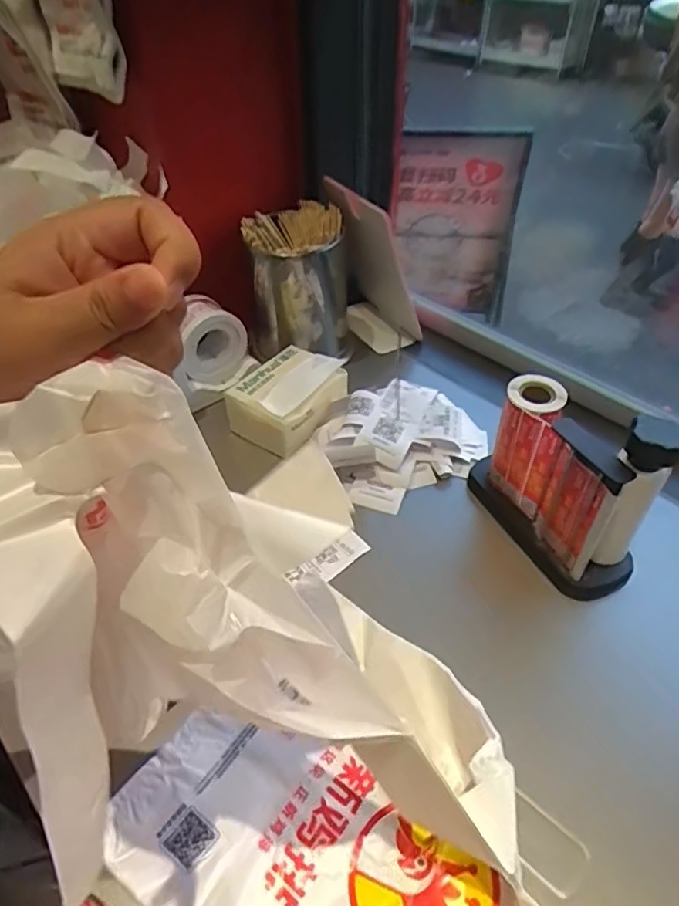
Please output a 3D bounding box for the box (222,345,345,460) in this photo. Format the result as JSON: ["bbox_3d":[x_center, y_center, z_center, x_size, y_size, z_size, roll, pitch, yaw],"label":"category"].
[{"bbox_3d":[-0.060,-0.063,0.687,0.103,0.063,0.128,27,51,26],"label":"box"}]

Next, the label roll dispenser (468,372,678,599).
[{"bbox_3d":[0.198,0.016,0.536,0.060,0.174,0.179,-21,48,-19],"label":"label roll dispenser"}]

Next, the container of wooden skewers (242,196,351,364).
[{"bbox_3d":[-0.056,-0.218,0.776,0.128,0.174,0.117,-3,44,-1],"label":"container of wooden skewers"}]

